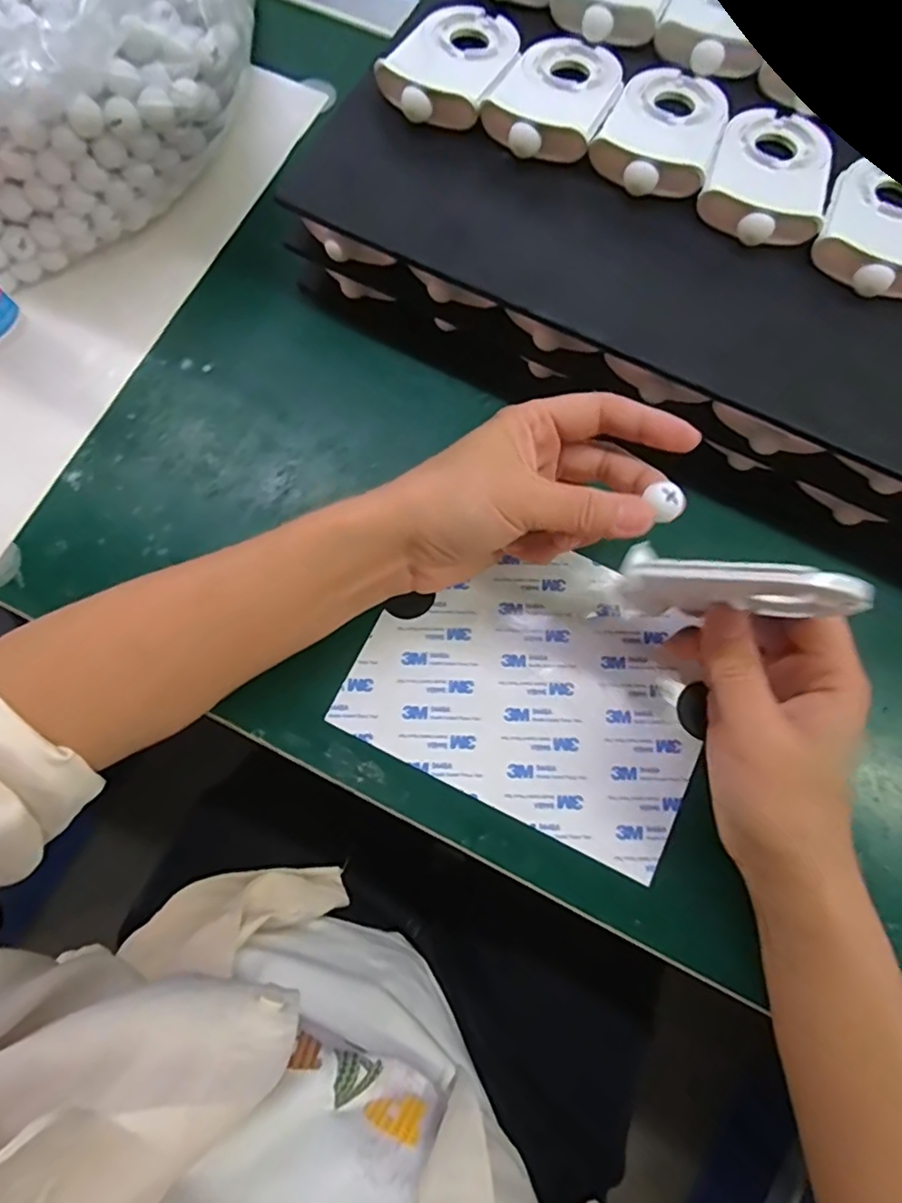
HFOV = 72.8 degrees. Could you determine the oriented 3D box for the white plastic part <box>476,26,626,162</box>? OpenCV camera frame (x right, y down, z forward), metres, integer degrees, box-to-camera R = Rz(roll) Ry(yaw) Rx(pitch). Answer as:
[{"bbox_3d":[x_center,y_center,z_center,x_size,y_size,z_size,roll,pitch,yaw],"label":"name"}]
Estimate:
[{"bbox_3d":[0.055,-0.266,0.316,0.056,0.015,0.090,24,77,5],"label":"white plastic part"}]

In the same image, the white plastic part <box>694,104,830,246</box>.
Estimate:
[{"bbox_3d":[0.158,-0.213,0.304,0.056,0.017,0.088,19,76,4],"label":"white plastic part"}]

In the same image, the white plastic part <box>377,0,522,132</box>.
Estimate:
[{"bbox_3d":[0.000,-0.287,0.322,0.058,0.012,0.085,24,77,5],"label":"white plastic part"}]

